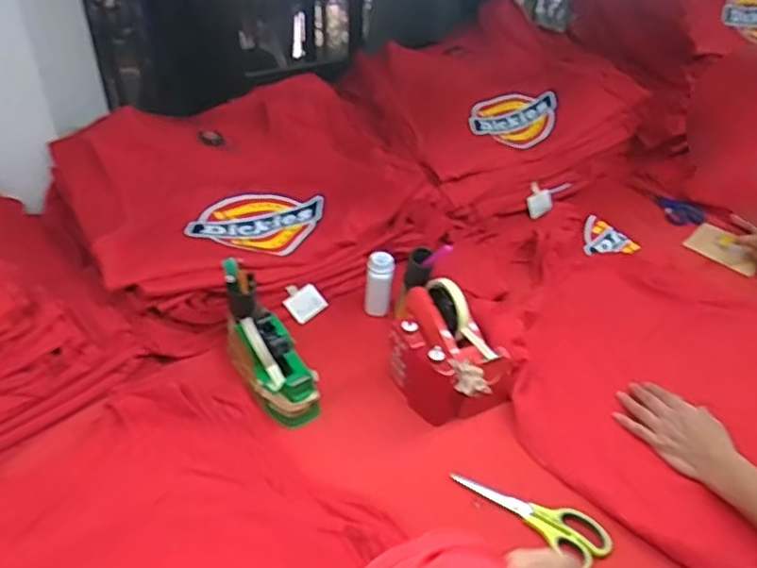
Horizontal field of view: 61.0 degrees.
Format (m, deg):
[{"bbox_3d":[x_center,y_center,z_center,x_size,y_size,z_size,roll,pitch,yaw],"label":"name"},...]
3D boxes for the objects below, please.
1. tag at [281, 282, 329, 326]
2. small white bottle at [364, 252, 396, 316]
[{"bbox_3d":[-0.115,0.025,0.984,0.055,0.010,0.060,-37,77,-18],"label":"tag"},{"bbox_3d":[0.001,0.000,0.970,0.038,0.102,0.033,6,41,-1],"label":"small white bottle"}]

